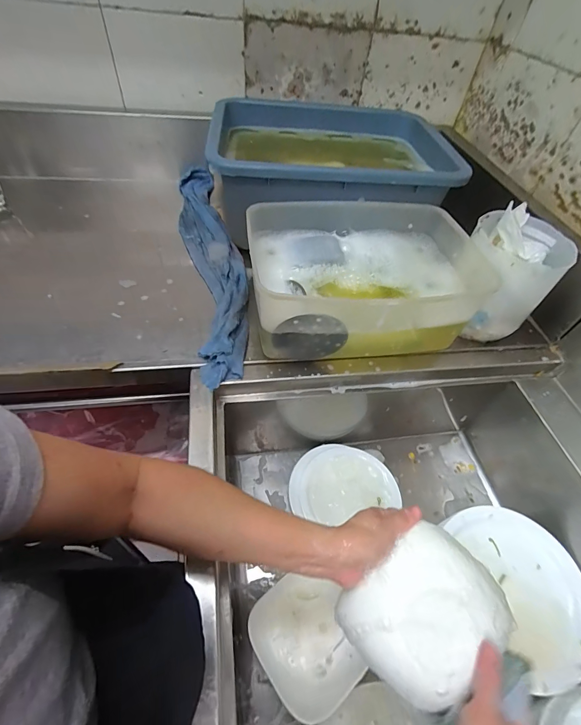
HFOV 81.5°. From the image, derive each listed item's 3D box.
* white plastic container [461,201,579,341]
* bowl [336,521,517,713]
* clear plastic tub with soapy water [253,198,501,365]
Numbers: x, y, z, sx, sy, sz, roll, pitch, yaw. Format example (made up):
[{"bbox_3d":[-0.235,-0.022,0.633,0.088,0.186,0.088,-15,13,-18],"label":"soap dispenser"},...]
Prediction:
[{"bbox_3d":[0.372,-0.154,0.596,0.141,0.177,0.150,3,51,-4],"label":"white plastic container"},{"bbox_3d":[0.138,0.253,0.339,0.146,0.065,0.124,-42,65,-4],"label":"bowl"},{"bbox_3d":[0.121,-0.146,0.588,0.358,0.140,0.263,-3,52,-8],"label":"clear plastic tub with soapy water"}]

